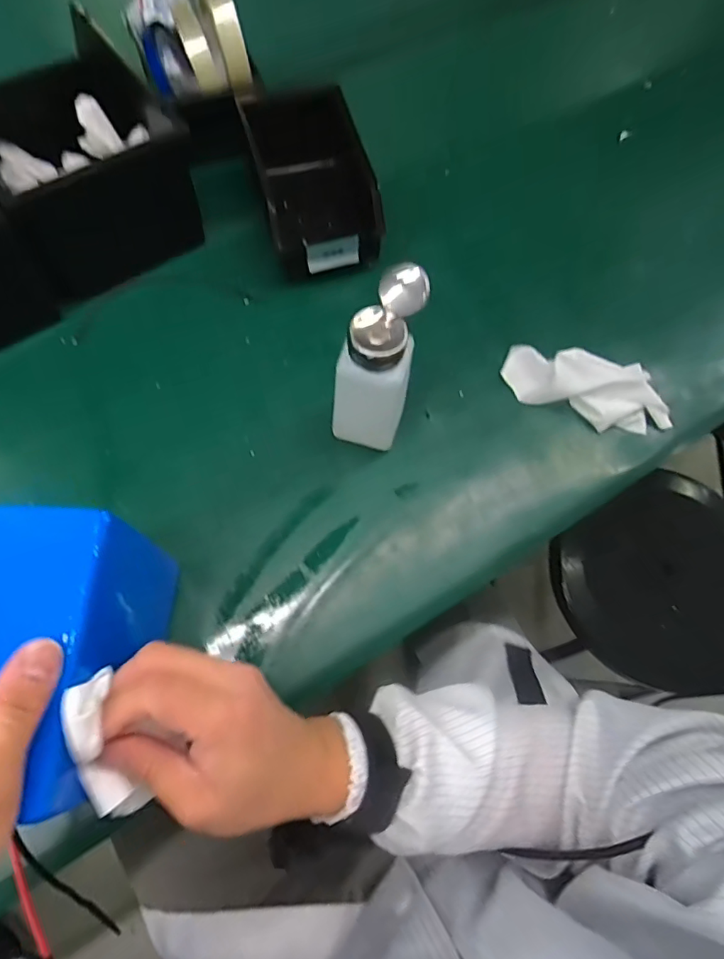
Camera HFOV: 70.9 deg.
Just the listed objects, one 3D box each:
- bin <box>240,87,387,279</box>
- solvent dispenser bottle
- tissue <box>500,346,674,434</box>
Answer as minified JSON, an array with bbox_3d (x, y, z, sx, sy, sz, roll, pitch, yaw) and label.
[{"bbox_3d":[-0.046,-0.279,0.494,0.101,0.075,0.153,-15,72,-8],"label":"bin"},{"bbox_3d":[0.010,-0.083,0.383,0.053,0.153,0.064,15,70,3],"label":"solvent dispenser bottle"},{"bbox_3d":[0.203,-0.083,0.459,0.147,0.027,0.059,19,70,3],"label":"tissue"}]

